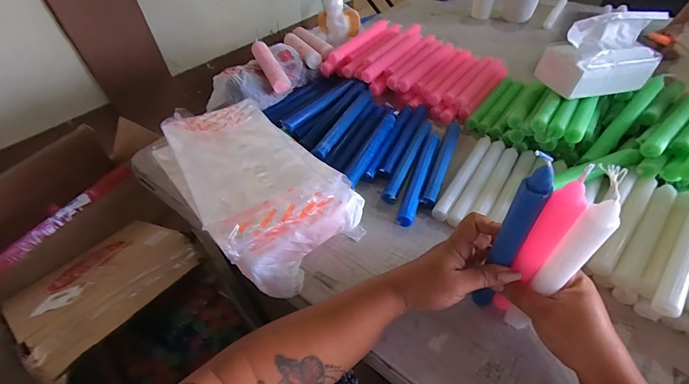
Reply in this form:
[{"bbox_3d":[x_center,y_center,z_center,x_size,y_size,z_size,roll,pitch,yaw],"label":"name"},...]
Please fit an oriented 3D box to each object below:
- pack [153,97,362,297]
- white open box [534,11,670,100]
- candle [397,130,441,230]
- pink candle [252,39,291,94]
[{"bbox_3d":[-0.143,-0.021,0.494,0.185,0.073,0.344,-36,54,-26],"label":"pack"},{"bbox_3d":[0.392,-0.218,0.509,0.136,0.101,0.089,-12,48,-7],"label":"white open box"},{"bbox_3d":[0.121,-0.031,0.520,0.022,0.015,0.206,15,50,17],"label":"candle"},{"bbox_3d":[-0.145,-0.249,0.652,0.036,0.031,0.134,-23,63,-17],"label":"pink candle"}]

